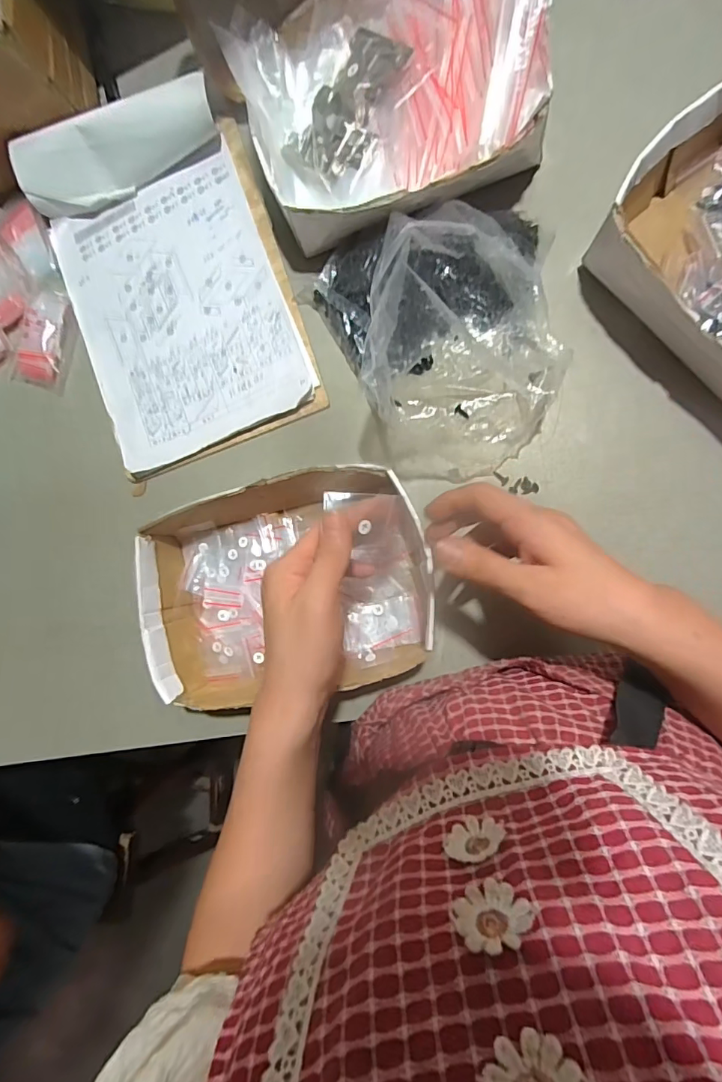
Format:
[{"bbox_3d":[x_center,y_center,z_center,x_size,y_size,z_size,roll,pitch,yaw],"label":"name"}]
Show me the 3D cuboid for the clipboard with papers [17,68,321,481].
[{"bbox_3d":[-0.189,-0.249,0.468,0.220,0.053,0.325,-18,85,10],"label":"clipboard with papers"}]

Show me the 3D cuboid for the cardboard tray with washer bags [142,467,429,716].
[{"bbox_3d":[-0.063,0.043,0.431,0.247,0.071,0.186,-13,86,10],"label":"cardboard tray with washer bags"}]

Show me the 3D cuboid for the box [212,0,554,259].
[{"bbox_3d":[0.026,-0.385,0.409,0.245,0.084,0.207,-20,87,8],"label":"box"}]

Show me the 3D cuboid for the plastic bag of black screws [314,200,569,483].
[{"bbox_3d":[0.068,-0.172,0.393,0.196,0.103,0.231,-12,88,8],"label":"plastic bag of black screws"}]

